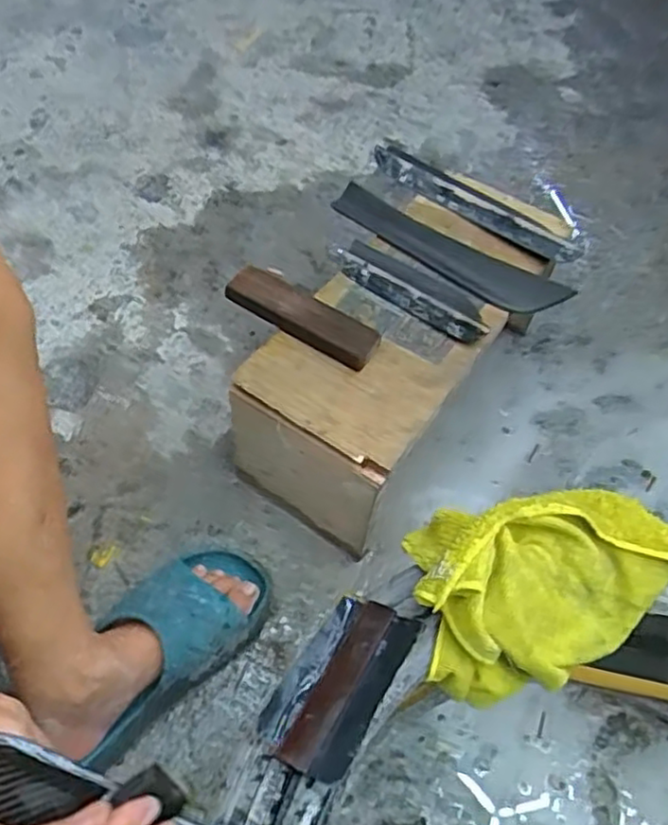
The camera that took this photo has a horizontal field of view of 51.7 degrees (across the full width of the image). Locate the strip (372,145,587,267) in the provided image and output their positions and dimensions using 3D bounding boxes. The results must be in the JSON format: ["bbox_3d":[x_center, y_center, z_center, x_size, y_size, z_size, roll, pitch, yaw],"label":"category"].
[{"bbox_3d":[0.166,-0.248,0.816,0.282,0.031,0.039,35,59,21],"label":"strip"}]

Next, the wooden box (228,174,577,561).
[{"bbox_3d":[0.087,-0.068,0.804,0.186,0.189,0.421,33,59,19],"label":"wooden box"}]

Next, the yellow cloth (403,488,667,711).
[{"bbox_3d":[0.156,0.118,0.499,0.202,0.081,0.136,-5,54,-7],"label":"yellow cloth"}]

